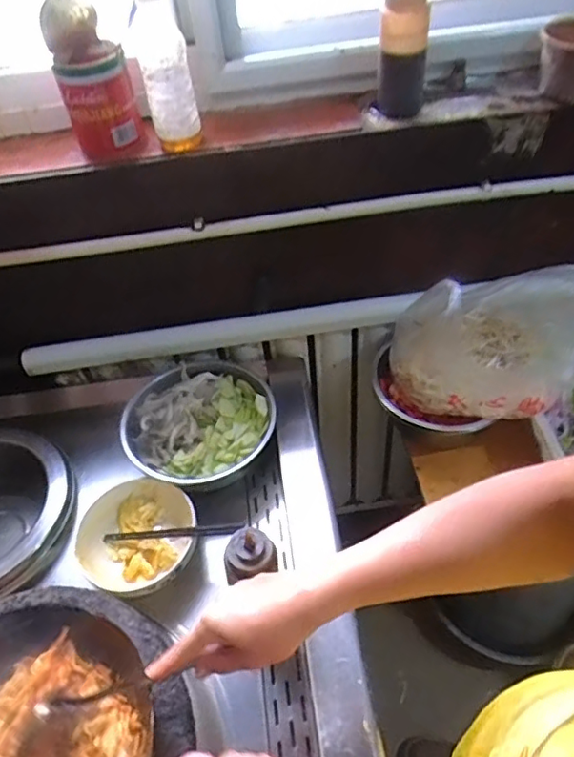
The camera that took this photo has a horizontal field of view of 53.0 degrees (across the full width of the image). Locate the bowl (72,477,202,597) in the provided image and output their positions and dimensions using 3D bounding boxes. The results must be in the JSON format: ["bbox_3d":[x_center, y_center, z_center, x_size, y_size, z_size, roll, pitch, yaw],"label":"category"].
[{"bbox_3d":[-0.209,0.228,0.817,0.162,0.059,0.163,-3,48,4],"label":"bowl"}]

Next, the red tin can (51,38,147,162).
[{"bbox_3d":[-0.248,-0.365,0.775,0.093,0.120,0.070,-17,48,-9],"label":"red tin can"}]

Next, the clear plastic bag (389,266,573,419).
[{"bbox_3d":[0.309,-0.079,0.896,0.272,0.178,0.229,10,50,15],"label":"clear plastic bag"}]

